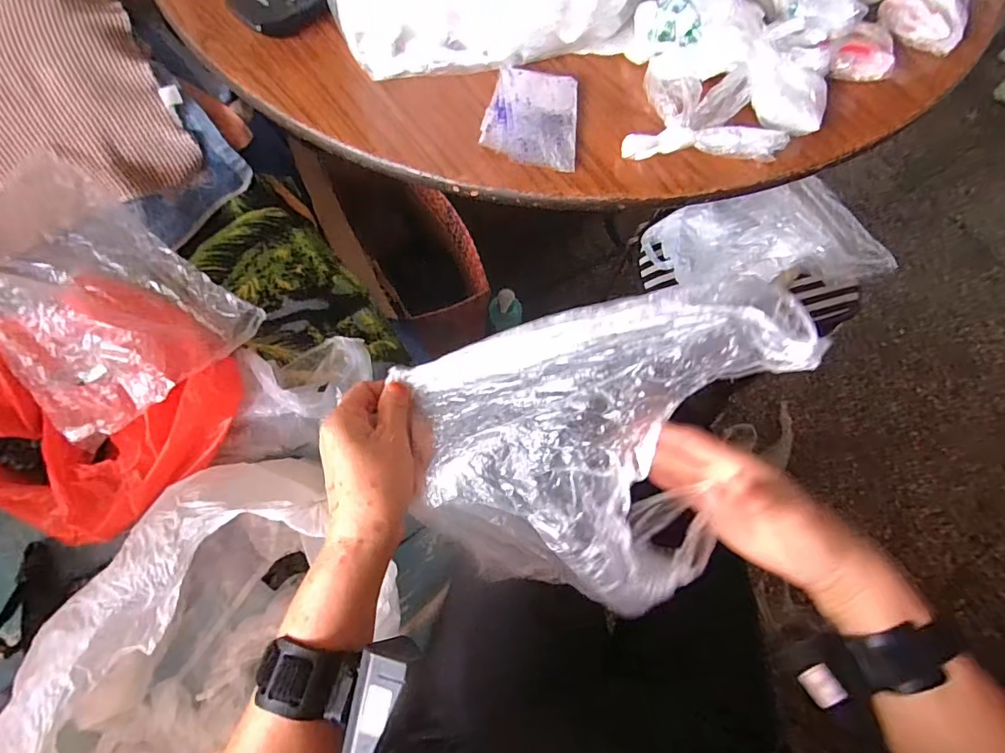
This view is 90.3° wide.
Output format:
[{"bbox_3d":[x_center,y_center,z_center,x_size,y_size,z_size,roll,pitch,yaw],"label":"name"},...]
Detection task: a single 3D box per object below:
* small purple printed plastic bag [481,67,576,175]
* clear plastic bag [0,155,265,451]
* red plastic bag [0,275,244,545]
[{"bbox_3d":[0.023,-0.203,0.386,0.071,0.014,0.091,5,71,0],"label":"small purple printed plastic bag"},{"bbox_3d":[-0.442,-0.084,0.520,0.303,0.065,0.205,35,74,10],"label":"clear plastic bag"},{"bbox_3d":[-0.437,0.040,0.518,0.299,0.121,0.221,-19,73,-8],"label":"red plastic bag"}]

